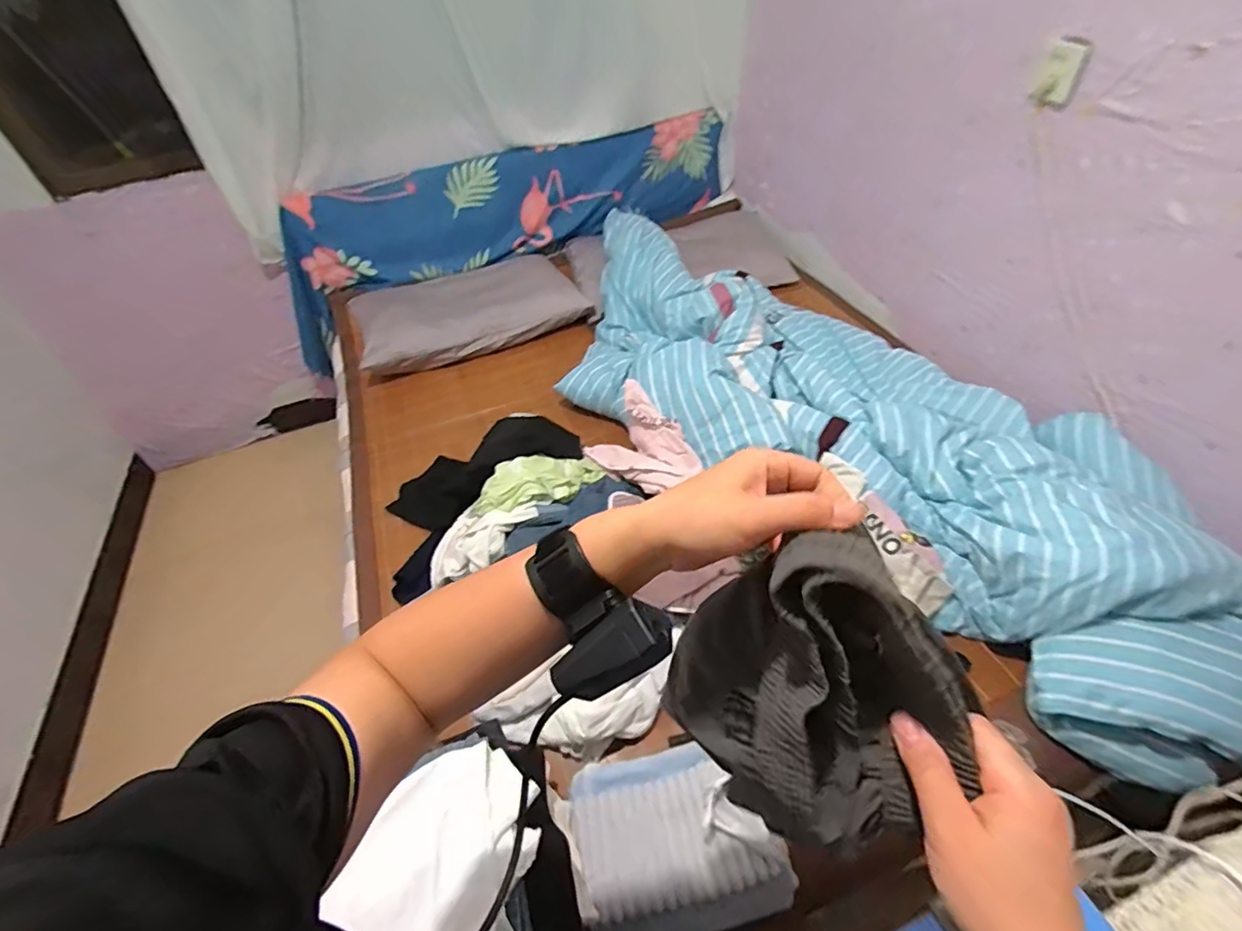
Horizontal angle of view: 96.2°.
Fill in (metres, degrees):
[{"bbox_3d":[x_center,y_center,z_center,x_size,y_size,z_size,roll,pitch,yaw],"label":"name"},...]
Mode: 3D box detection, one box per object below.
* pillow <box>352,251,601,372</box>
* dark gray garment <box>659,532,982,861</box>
[{"bbox_3d":[-0.481,-0.495,1.775,0.690,0.111,0.379,-20,48,-12],"label":"pillow"},{"bbox_3d":[0.100,0.124,0.317,0.087,0.180,0.154,-30,51,-21],"label":"dark gray garment"}]

